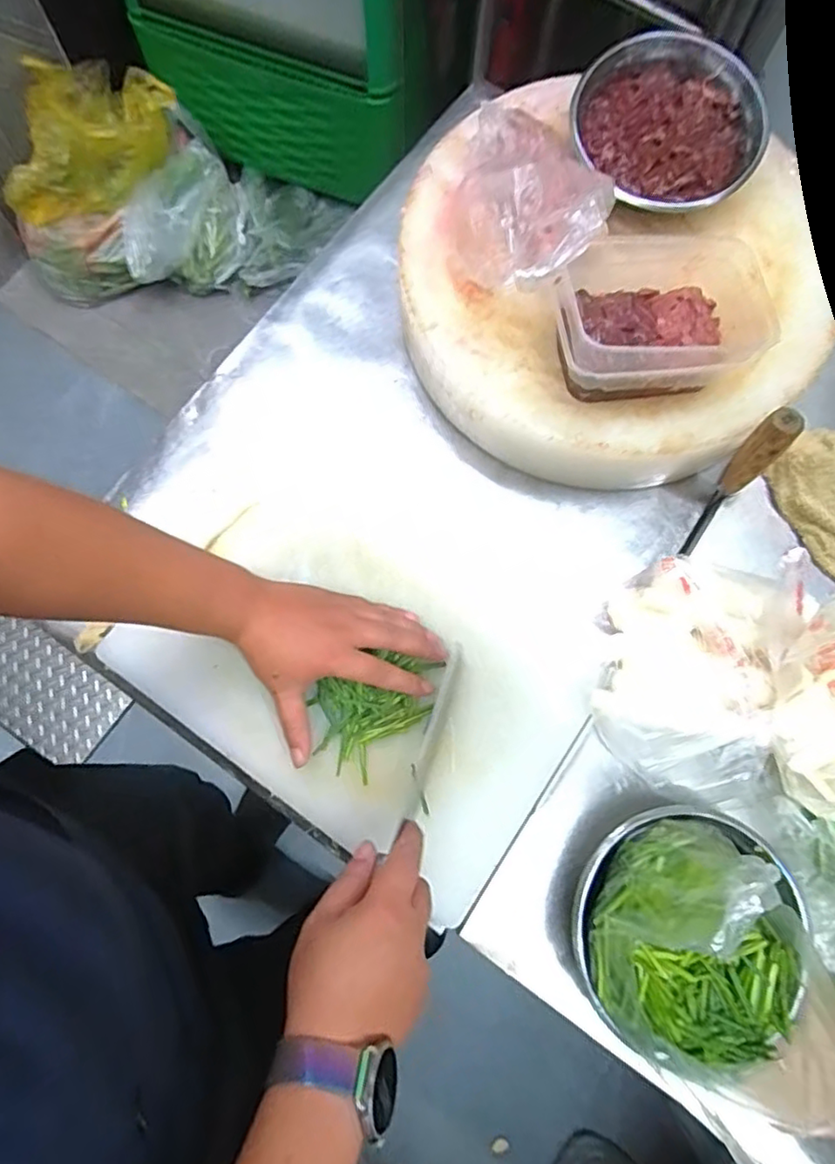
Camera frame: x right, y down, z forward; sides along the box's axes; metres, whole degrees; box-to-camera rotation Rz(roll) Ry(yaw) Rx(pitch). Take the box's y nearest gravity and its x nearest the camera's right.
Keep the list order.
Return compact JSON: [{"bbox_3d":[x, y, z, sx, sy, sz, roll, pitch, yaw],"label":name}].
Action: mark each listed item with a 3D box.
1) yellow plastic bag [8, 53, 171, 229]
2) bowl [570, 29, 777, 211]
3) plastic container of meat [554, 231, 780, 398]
[{"bbox_3d":[-0.693,-0.913,1.299,0.399,0.264,0.106,-33,79,-8],"label":"yellow plastic bag"},{"bbox_3d":[0.234,-0.432,0.579,0.171,0.047,0.174,-33,79,-8],"label":"bowl"},{"bbox_3d":[0.206,-0.225,0.529,0.172,0.065,0.125,-3,76,-2],"label":"plastic container of meat"}]

